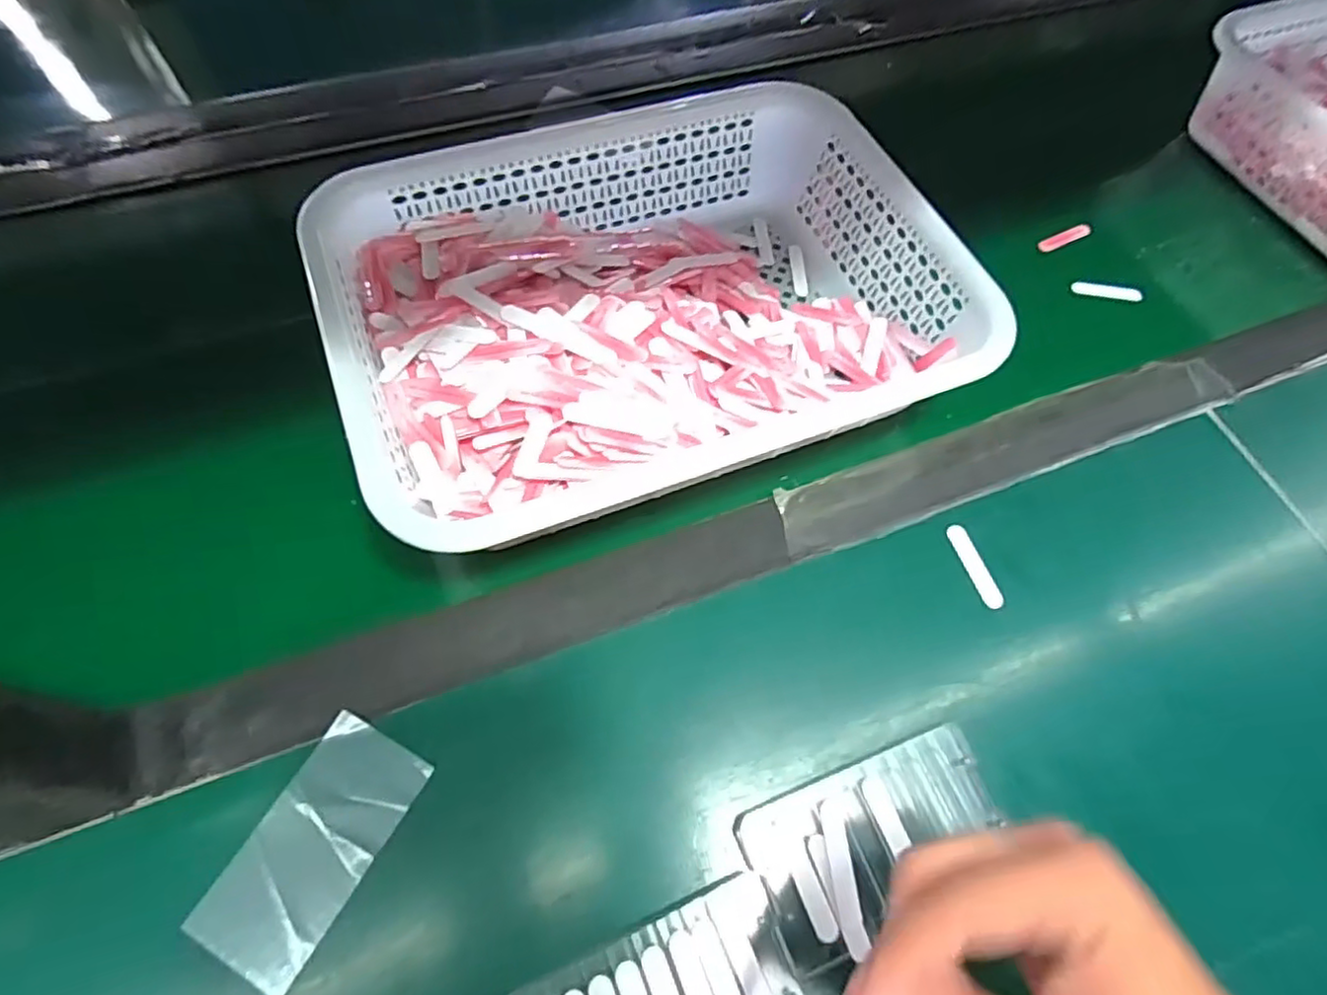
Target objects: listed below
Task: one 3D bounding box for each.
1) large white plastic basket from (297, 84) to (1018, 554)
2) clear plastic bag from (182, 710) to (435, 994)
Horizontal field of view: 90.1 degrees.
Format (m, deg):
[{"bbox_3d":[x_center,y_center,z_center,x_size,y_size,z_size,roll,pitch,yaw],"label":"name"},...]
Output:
[{"bbox_3d":[-0.017,-0.128,0.416,0.351,0.077,0.279,-20,66,-13],"label":"large white plastic basket"},{"bbox_3d":[-0.160,0.159,0.304,0.054,0.006,0.103,28,64,11],"label":"clear plastic bag"}]

